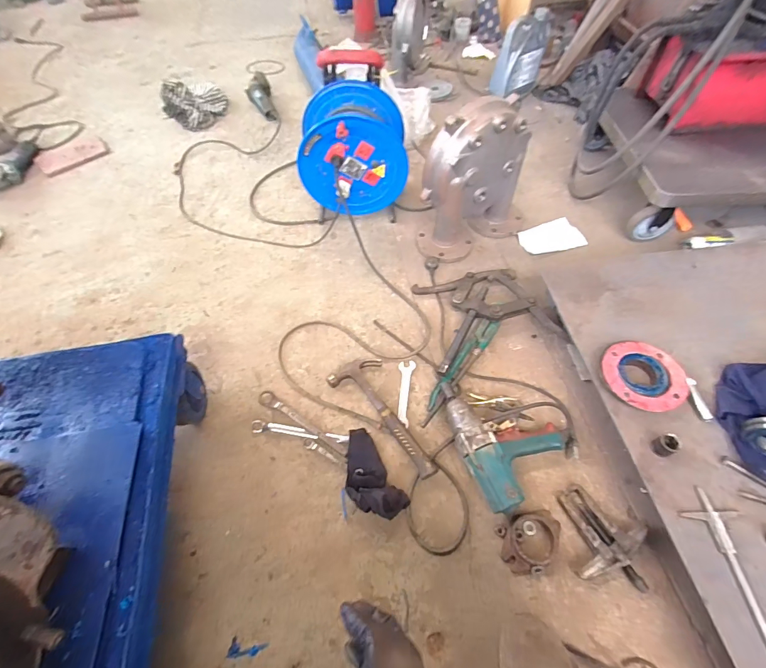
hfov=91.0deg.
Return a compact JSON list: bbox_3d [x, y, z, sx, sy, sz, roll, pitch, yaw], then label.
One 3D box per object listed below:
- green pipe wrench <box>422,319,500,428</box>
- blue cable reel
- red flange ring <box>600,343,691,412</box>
[{"bbox_3d":[0.184,0.084,0.905,0.051,0.031,0.320,29,62,19],"label":"green pipe wrench"},{"bbox_3d":[-0.085,-0.552,1.070,0.285,0.370,0.242,-3,57,0],"label":"blue cable reel"},{"bbox_3d":[0.523,0.083,0.763,0.149,0.033,0.153,-1,57,1],"label":"red flange ring"}]

